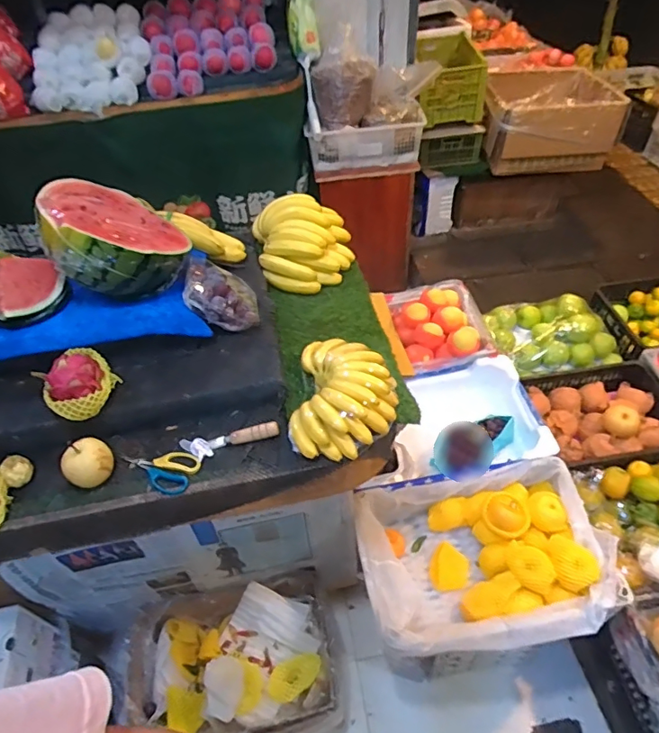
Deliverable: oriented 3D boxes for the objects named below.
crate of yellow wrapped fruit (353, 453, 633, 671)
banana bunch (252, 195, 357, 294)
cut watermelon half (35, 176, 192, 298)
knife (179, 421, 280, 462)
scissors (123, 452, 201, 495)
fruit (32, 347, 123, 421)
[{"bbox_3d":[0.346,0.434,1.165,0.535,0.137,0.376,-8,47,-3],"label":"crate of yellow wrapped fruit"},{"bbox_3d":[-0.061,-0.301,1.227,0.227,0.115,0.242,-9,47,-4],"label":"banana bunch"},{"bbox_3d":[-0.400,-0.223,0.934,0.245,0.132,0.280,6,34,-39],"label":"cut watermelon half"},{"bbox_3d":[-0.176,0.130,0.900,0.175,0.028,0.044,-7,47,-3],"label":"knife"},{"bbox_3d":[-0.290,0.176,0.886,0.126,0.017,0.074,13,55,13],"label":"scissors"},{"bbox_3d":[-0.434,0.023,0.886,0.118,0.071,0.117,-2,47,2],"label":"fruit"}]

